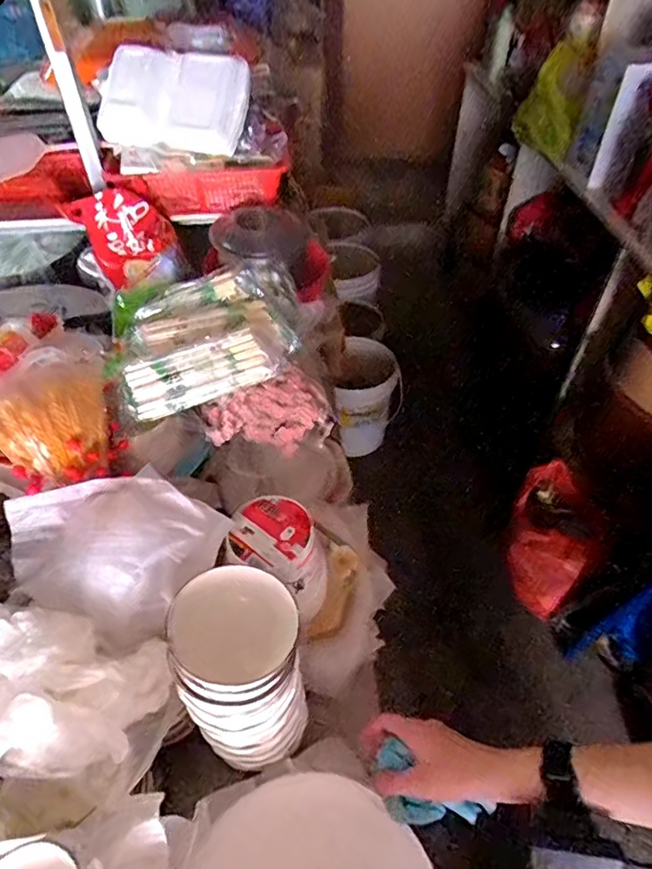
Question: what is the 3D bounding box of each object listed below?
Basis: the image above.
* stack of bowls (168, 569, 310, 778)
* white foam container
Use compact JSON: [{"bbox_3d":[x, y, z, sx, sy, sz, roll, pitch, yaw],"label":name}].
[{"bbox_3d":[-0.083,0.239,0.536,0.116,0.198,0.120,-6,48,-5],"label":"stack of bowls"},{"bbox_3d":[-0.275,-0.577,0.930,0.267,0.127,0.119,9,48,8],"label":"white foam container"}]

